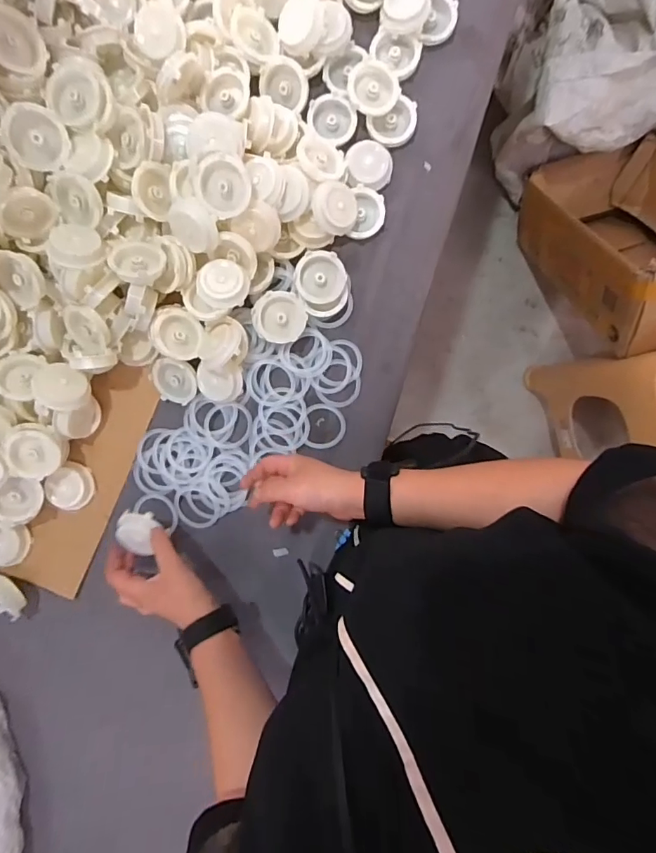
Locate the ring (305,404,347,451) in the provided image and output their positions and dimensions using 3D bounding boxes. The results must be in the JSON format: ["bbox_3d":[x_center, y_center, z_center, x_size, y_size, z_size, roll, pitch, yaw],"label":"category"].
[{"bbox_3d":[-0.002,0.000,0.580,0.048,0.004,0.055,2,93,0],"label":"ring"}]

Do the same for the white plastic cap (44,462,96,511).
[{"bbox_3d":[-0.317,0.074,0.585,0.055,0.020,0.055,-5,109,-16],"label":"white plastic cap"}]

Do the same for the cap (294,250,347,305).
[{"bbox_3d":[-0.008,-0.174,0.555,0.058,0.015,0.058,-1,106,-4],"label":"cap"}]

